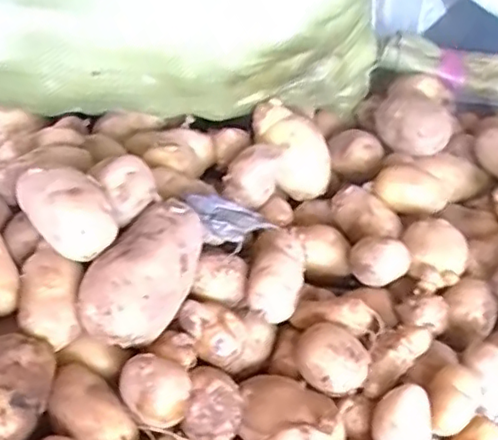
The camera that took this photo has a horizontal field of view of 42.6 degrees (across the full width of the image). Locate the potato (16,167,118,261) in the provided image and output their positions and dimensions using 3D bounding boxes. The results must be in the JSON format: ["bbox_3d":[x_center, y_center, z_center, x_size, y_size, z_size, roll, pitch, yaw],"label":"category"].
[{"bbox_3d":[-0.142,-0.009,0.502,0.053,0.036,0.080,-43,75,1],"label":"potato"}]

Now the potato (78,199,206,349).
[{"bbox_3d":[-0.080,0.045,0.517,0.061,0.067,0.132,16,45,25],"label":"potato"}]

